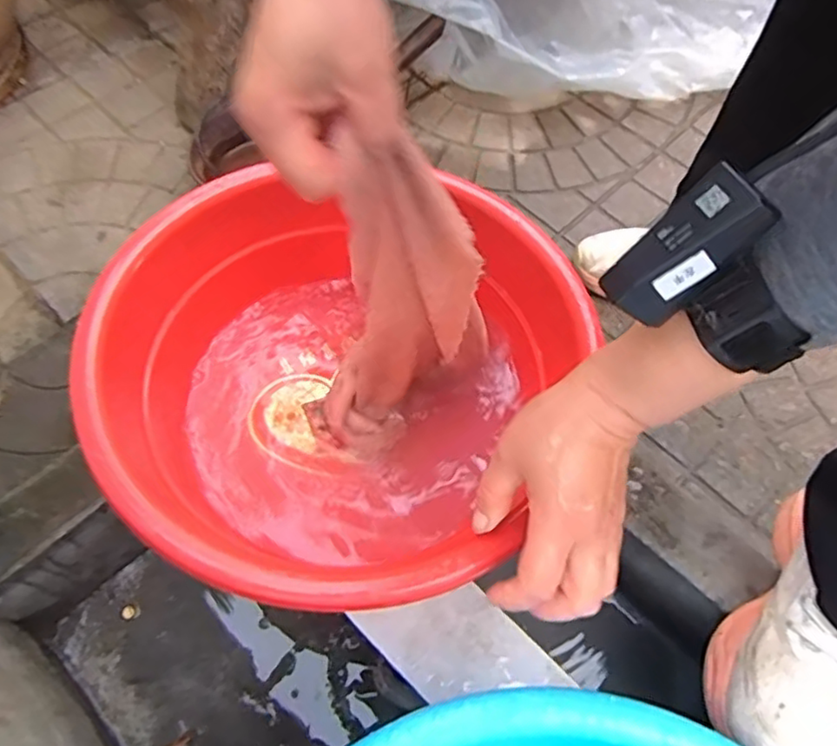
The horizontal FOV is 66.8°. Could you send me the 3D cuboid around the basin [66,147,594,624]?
[{"bbox_3d":[-0.055,0.011,0.467,0.325,0.130,0.307,1,63,-2],"label":"basin"}]

